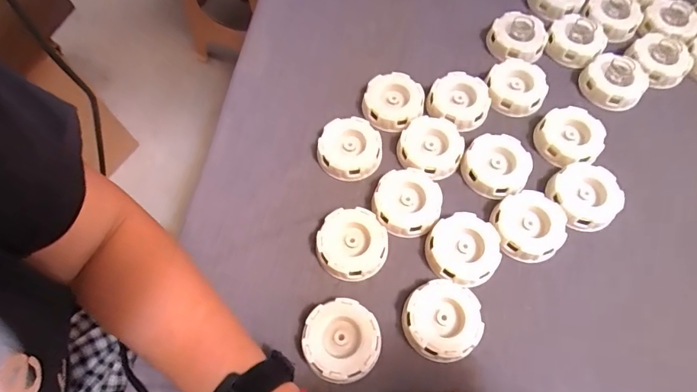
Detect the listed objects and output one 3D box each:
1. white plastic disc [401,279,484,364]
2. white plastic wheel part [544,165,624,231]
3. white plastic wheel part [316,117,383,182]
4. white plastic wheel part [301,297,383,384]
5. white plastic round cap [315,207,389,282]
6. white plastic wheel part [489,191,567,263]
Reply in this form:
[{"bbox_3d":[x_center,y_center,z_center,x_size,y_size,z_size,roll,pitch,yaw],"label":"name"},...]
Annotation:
[{"bbox_3d":[0.077,0.101,0.350,0.060,0.022,0.061,0,64,1],"label":"white plastic disc"},{"bbox_3d":[0.219,0.000,0.399,0.058,0.018,0.060,0,64,1],"label":"white plastic wheel part"},{"bbox_3d":[0.001,-0.046,0.420,0.059,0.018,0.061,0,64,1],"label":"white plastic wheel part"},{"bbox_3d":[-0.006,0.115,0.342,0.060,0.021,0.060,0,64,1],"label":"white plastic wheel part"},{"bbox_3d":[0.004,0.042,0.378,0.059,0.018,0.060,0,64,1],"label":"white plastic round cap"},{"bbox_3d":[0.161,0.027,0.387,0.061,0.021,0.059,9,64,5],"label":"white plastic wheel part"}]

